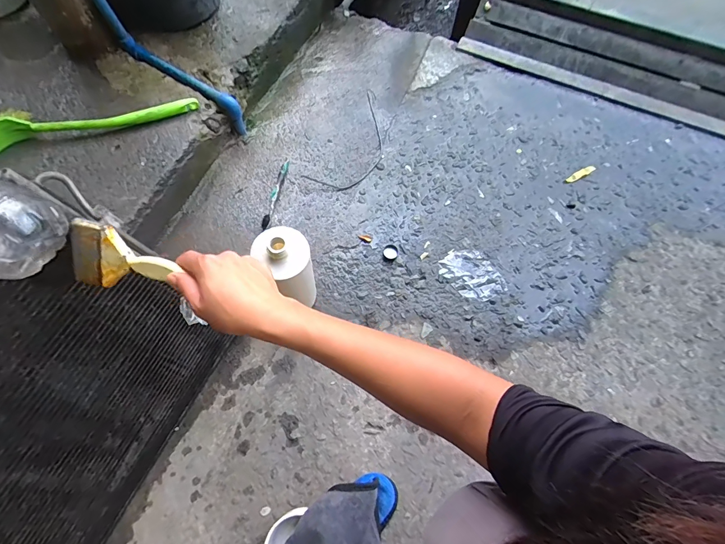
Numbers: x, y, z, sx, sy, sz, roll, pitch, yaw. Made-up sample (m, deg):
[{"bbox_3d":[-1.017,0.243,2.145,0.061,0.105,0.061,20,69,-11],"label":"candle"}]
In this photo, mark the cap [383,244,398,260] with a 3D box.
[{"bbox_3d":[0.055,-0.037,0.712,0.028,0.010,0.030,0,69,-1],"label":"cap"}]

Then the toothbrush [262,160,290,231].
[{"bbox_3d":[-0.178,-0.161,0.745,0.017,0.012,0.168,11,69,3],"label":"toothbrush"}]

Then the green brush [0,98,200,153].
[{"bbox_3d":[-0.501,-0.281,0.657,0.381,0.057,0.071,-19,71,-7],"label":"green brush"}]

